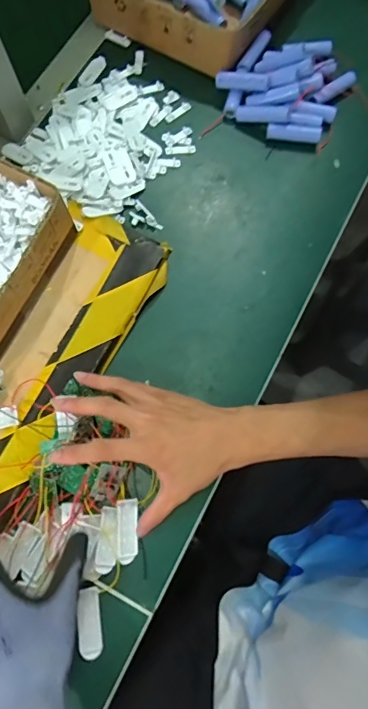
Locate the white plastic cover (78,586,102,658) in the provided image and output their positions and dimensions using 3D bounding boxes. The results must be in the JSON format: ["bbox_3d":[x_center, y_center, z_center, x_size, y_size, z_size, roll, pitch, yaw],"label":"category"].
[{"bbox_3d":[-0.086,0.246,0.418,0.019,0.007,0.058,-7,74,-3],"label":"white plastic cover"}]

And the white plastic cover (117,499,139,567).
[{"bbox_3d":[-0.054,0.169,0.434,0.019,0.013,0.057,-2,74,-1],"label":"white plastic cover"}]

